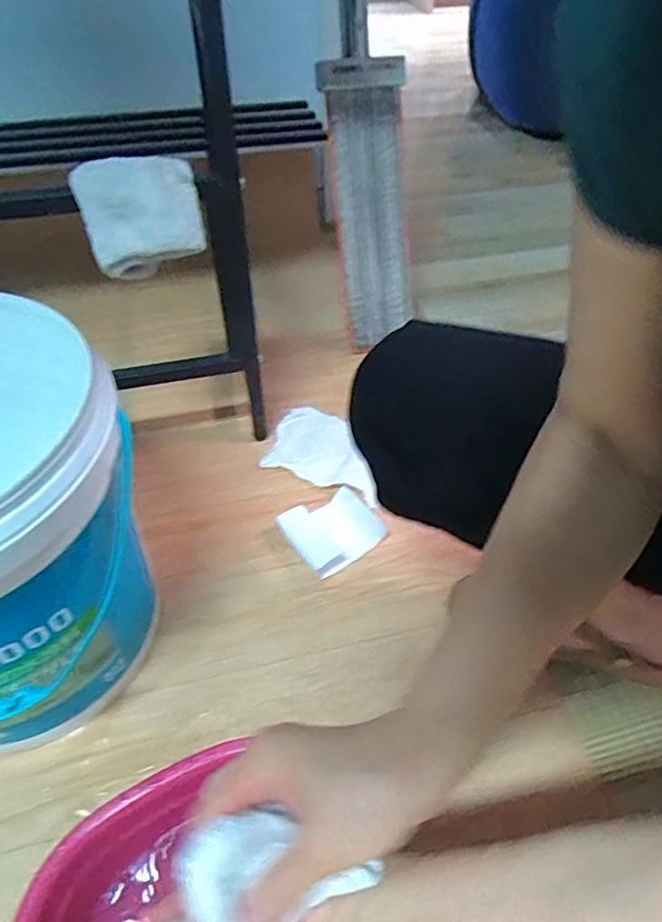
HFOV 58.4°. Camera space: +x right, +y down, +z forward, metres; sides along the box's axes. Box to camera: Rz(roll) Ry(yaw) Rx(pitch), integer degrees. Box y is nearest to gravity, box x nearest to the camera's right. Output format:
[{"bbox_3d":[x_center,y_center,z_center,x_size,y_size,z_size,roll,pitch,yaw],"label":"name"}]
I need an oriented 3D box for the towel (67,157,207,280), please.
[{"bbox_3d":[-0.193,-0.251,0.613,0.116,0.094,0.063,-19,49,-13],"label":"towel"}]

